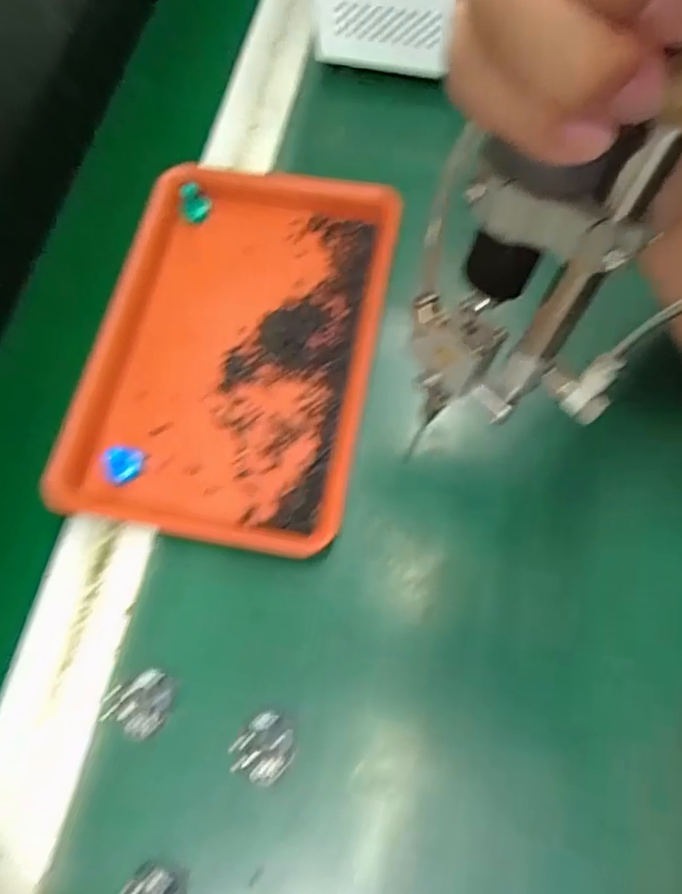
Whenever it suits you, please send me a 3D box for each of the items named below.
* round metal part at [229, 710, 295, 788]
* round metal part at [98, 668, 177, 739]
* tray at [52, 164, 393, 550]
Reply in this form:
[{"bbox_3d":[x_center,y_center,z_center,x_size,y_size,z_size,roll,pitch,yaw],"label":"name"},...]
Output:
[{"bbox_3d":[-0.035,0.139,0.282,0.026,0.008,0.029,32,74,14],"label":"round metal part"},{"bbox_3d":[-0.096,0.122,0.293,0.028,0.008,0.030,-1,69,3],"label":"round metal part"},{"bbox_3d":[-0.065,-0.062,0.359,0.166,0.022,0.230,9,70,7],"label":"tray"}]

